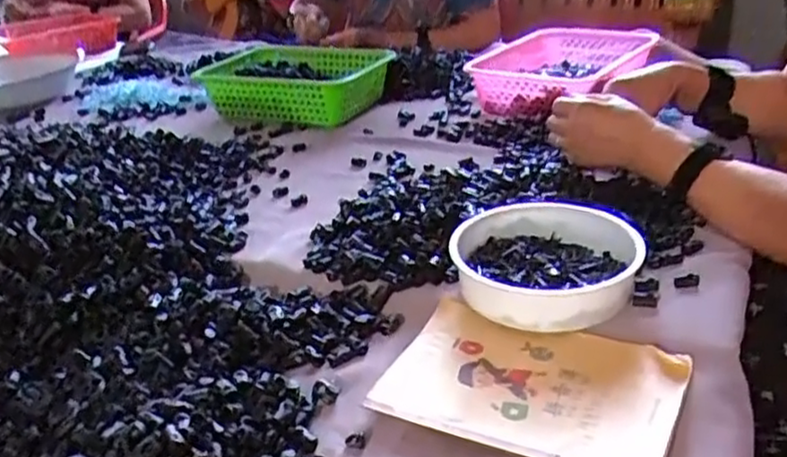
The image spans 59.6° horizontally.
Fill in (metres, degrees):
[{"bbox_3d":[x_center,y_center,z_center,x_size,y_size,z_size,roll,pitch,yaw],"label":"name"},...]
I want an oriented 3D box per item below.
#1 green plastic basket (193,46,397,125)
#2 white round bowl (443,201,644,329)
[{"bbox_3d":[-0.154,-0.245,1.148,0.280,0.077,0.216,8,30,24],"label":"green plastic basket"},{"bbox_3d":[0.134,0.033,0.614,0.156,0.049,0.162,-4,27,2],"label":"white round bowl"}]

